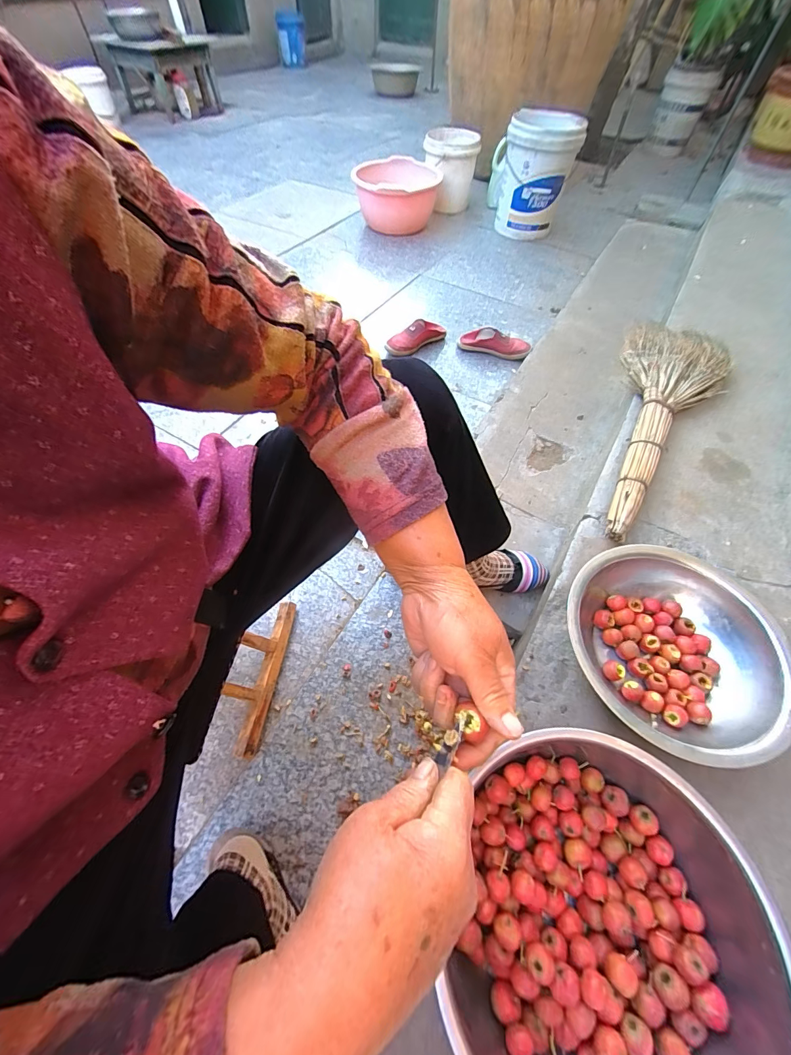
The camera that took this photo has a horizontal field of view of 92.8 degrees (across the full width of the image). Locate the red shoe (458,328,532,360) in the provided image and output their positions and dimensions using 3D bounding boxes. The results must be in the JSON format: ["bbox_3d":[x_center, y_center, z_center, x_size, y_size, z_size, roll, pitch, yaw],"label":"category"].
[{"bbox_3d":[0.337,-0.624,1.279,0.237,0.058,0.090,23,60,13],"label":"red shoe"}]

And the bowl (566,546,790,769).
[{"bbox_3d":[0.369,0.169,0.519,0.253,0.099,0.264,1,58,-1],"label":"bowl"}]

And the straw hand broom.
[{"bbox_3d":[0.583,-0.250,0.816,0.227,0.061,0.782,25,60,14],"label":"straw hand broom"}]

